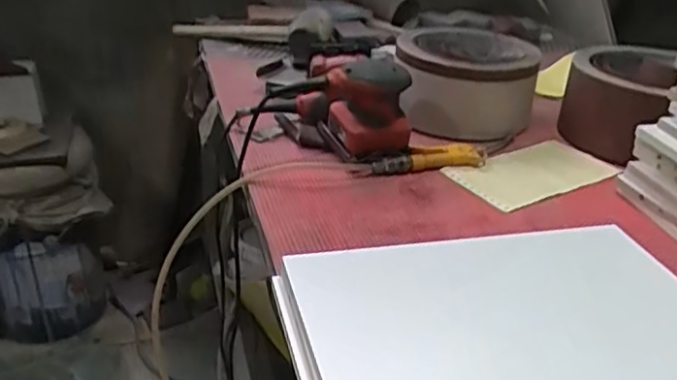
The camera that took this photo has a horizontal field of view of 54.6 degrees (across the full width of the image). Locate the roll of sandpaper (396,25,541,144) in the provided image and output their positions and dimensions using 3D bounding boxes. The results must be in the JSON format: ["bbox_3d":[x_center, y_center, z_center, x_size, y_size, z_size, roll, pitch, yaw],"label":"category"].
[{"bbox_3d":[0.203,-0.180,1.073,0.214,0.130,0.214,2,29,-1],"label":"roll of sandpaper"}]

